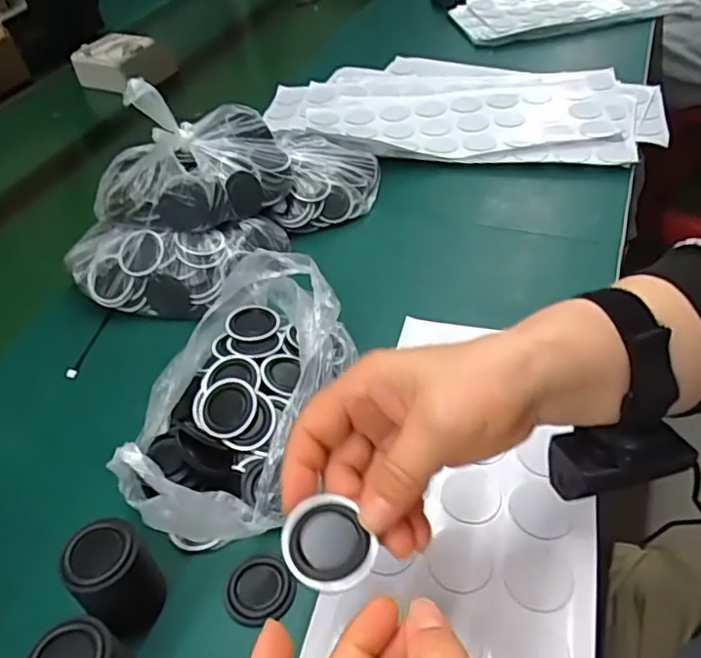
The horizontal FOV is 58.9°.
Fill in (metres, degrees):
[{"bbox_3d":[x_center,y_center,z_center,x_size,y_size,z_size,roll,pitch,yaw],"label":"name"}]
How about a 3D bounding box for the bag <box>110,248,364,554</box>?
[{"bbox_3d":[-0.082,0.037,0.397,0.122,0.074,0.188,11,46,17],"label":"bag"}]

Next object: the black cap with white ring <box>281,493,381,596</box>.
[{"bbox_3d":[-0.009,0.091,0.264,0.039,0.009,0.037,-2,44,2],"label":"black cap with white ring"}]

